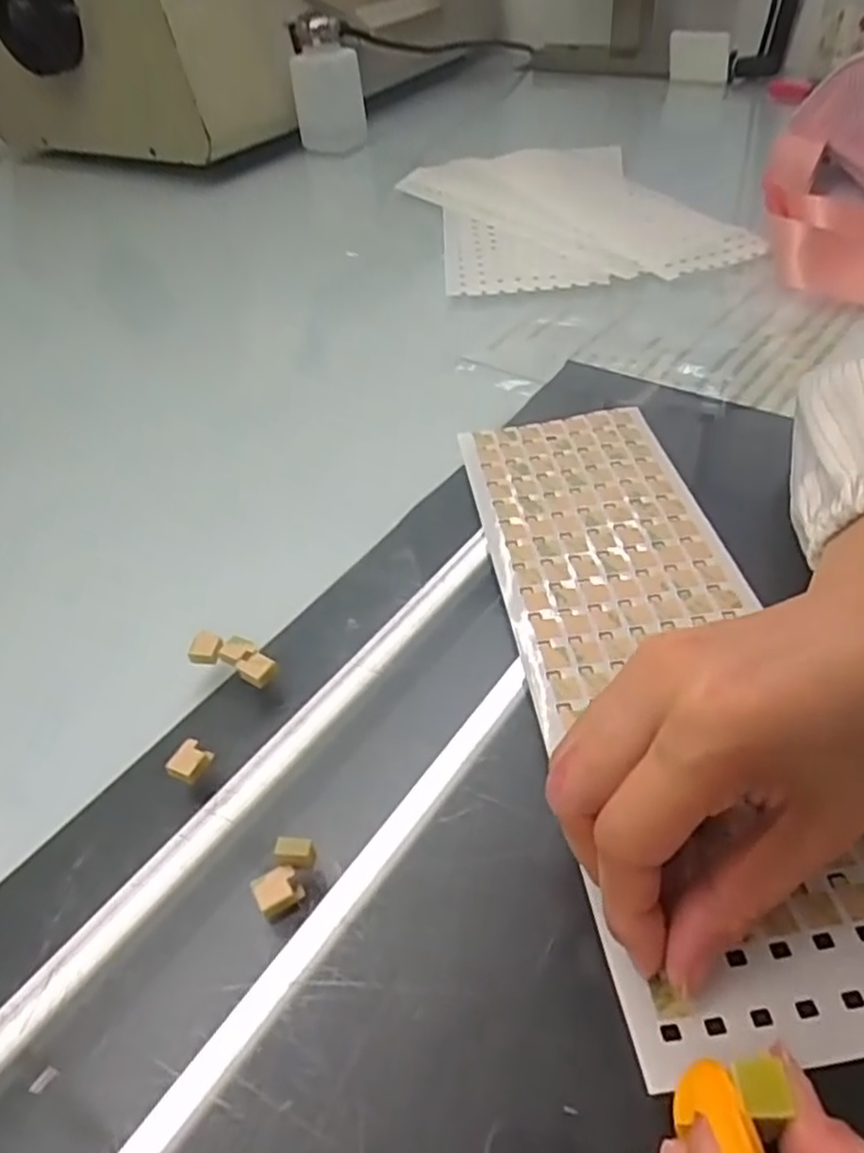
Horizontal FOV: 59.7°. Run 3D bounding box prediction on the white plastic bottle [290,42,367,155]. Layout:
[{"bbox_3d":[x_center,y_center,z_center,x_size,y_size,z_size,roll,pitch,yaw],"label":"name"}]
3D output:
[{"bbox_3d":[-0.096,-0.448,0.711,0.064,0.091,0.043,-8,44,-2],"label":"white plastic bottle"}]

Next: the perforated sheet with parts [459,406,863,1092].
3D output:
[{"bbox_3d":[0.079,0.020,0.284,0.096,0.006,0.283,-9,44,-3],"label":"perforated sheet with parts"}]

